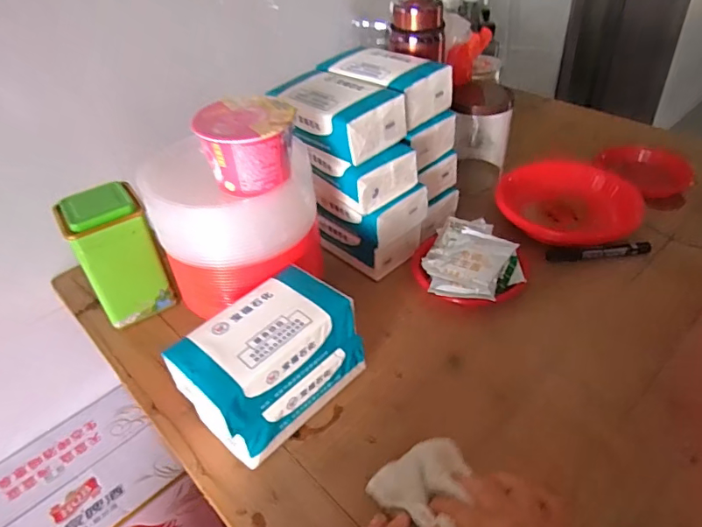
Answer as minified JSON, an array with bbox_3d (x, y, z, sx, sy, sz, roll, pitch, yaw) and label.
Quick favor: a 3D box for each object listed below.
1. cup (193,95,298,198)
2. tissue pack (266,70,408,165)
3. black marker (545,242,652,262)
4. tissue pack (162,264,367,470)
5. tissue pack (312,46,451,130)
[{"bbox_3d":[-0.100,-0.116,0.508,0.091,0.070,0.087,-2,37,8],"label":"cup"},{"bbox_3d":[-0.023,-0.179,0.613,0.161,0.060,0.098,24,48,35],"label":"tissue pack"},{"bbox_3d":[0.322,-0.015,0.667,0.134,0.012,0.016,-8,37,1],"label":"black marker"},{"bbox_3d":[-0.076,0.098,0.504,0.094,0.117,0.165,28,51,35],"label":"tissue pack"},{"bbox_3d":[0.041,-0.228,0.656,0.156,0.060,0.095,27,49,38],"label":"tissue pack"}]

